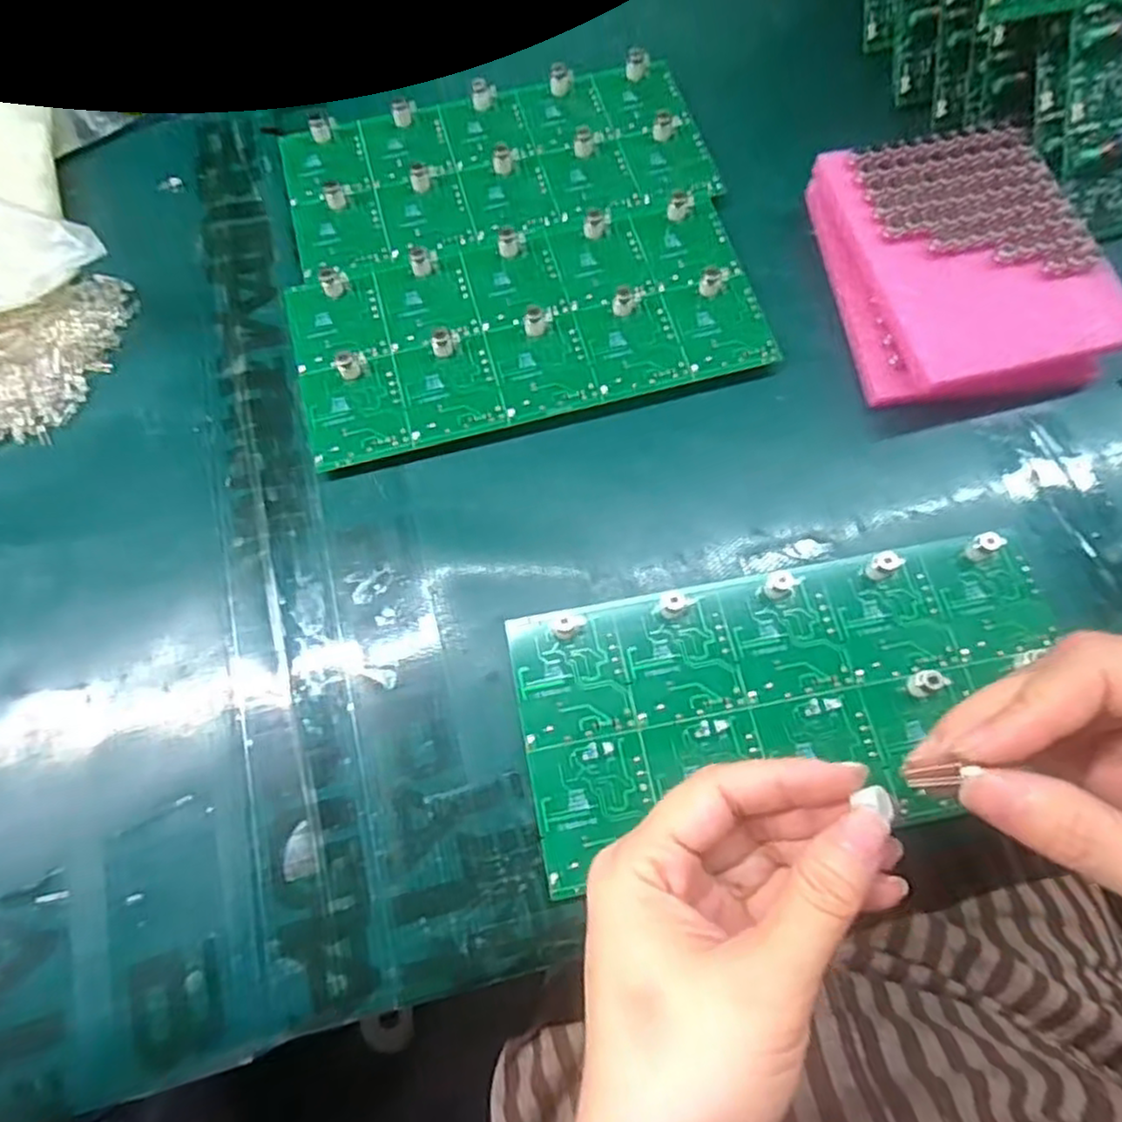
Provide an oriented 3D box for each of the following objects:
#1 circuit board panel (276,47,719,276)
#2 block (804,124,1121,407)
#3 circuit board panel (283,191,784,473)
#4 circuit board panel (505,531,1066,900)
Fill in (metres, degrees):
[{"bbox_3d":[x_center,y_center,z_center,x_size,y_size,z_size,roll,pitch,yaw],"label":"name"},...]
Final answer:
[{"bbox_3d":[-0.034,-0.216,0.376,0.223,0.010,0.107,-13,71,-5],"label":"circuit board panel"},{"bbox_3d":[0.201,-0.144,0.348,0.119,0.038,0.137,-9,71,-4],"label":"block"},{"bbox_3d":[-0.016,-0.118,0.346,0.224,0.014,0.104,-15,71,-6],"label":"circuit board panel"},{"bbox_3d":[0.098,0.054,0.285,0.226,0.018,0.105,-10,71,-4],"label":"circuit board panel"}]

